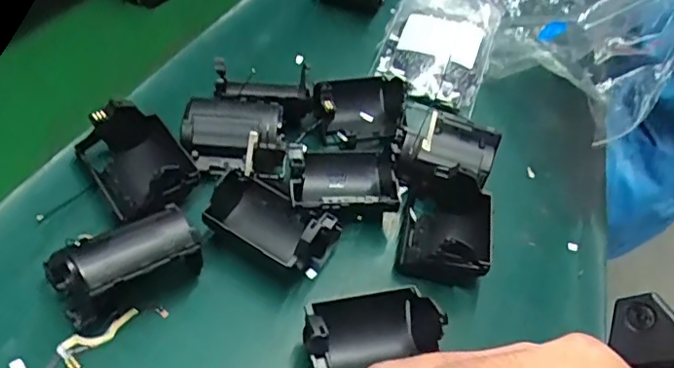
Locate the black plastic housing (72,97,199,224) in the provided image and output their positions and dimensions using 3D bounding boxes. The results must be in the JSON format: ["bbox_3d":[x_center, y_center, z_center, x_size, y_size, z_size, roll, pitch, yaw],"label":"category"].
[{"bbox_3d":[-0.124,-0.015,0.347,0.052,0.036,0.073,-24,54,-33],"label":"black plastic housing"}]

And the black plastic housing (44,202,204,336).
[{"bbox_3d":[-0.108,0.041,0.291,0.070,0.037,0.031,-24,53,-31],"label":"black plastic housing"}]

